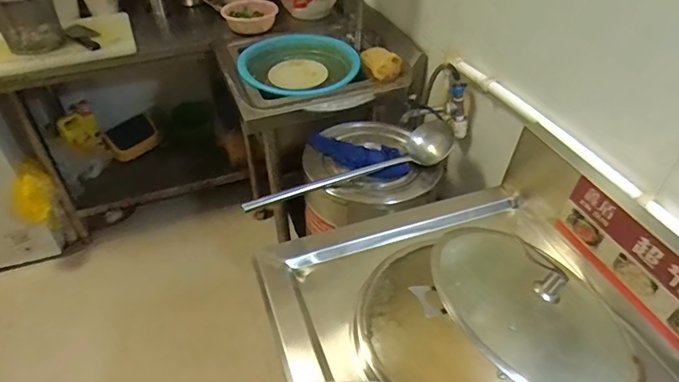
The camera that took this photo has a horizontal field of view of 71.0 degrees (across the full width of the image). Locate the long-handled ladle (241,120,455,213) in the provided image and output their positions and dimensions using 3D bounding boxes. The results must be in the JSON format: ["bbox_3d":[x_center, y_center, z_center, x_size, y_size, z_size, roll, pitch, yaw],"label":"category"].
[{"bbox_3d":[0.037,-0.046,1.048,0.505,0.070,0.104,-20,45,-22],"label":"long-handled ladle"}]

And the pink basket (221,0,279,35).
[{"bbox_3d":[-0.295,-0.576,1.586,0.182,0.090,0.126,-8,42,-9],"label":"pink basket"}]

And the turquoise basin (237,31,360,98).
[{"bbox_3d":[-0.105,-0.361,1.431,0.343,0.105,0.377,0,41,0],"label":"turquoise basin"}]

